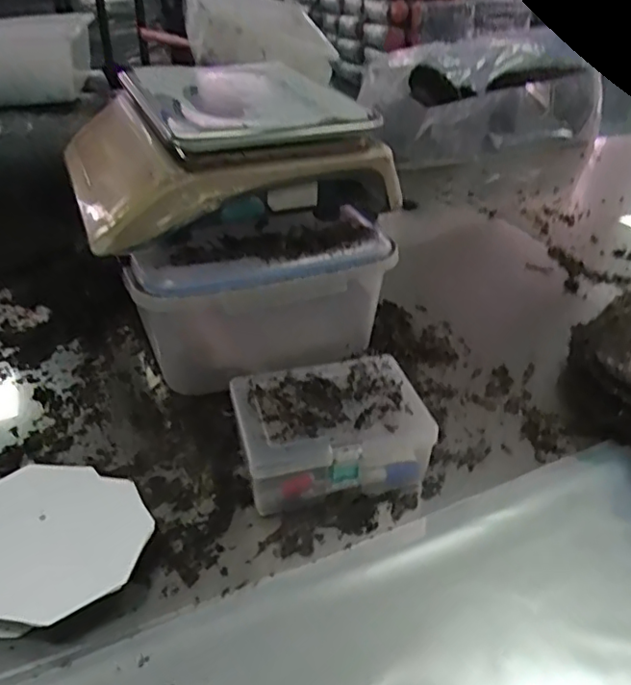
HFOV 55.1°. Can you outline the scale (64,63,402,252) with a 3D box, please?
[{"bbox_3d":[-0.130,-0.245,0.733,0.337,0.106,0.348,-16,39,-24],"label":"scale"}]

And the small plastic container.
[{"bbox_3d":[0.014,0.089,0.600,0.173,0.078,0.120,-9,36,-14],"label":"small plastic container"}]

